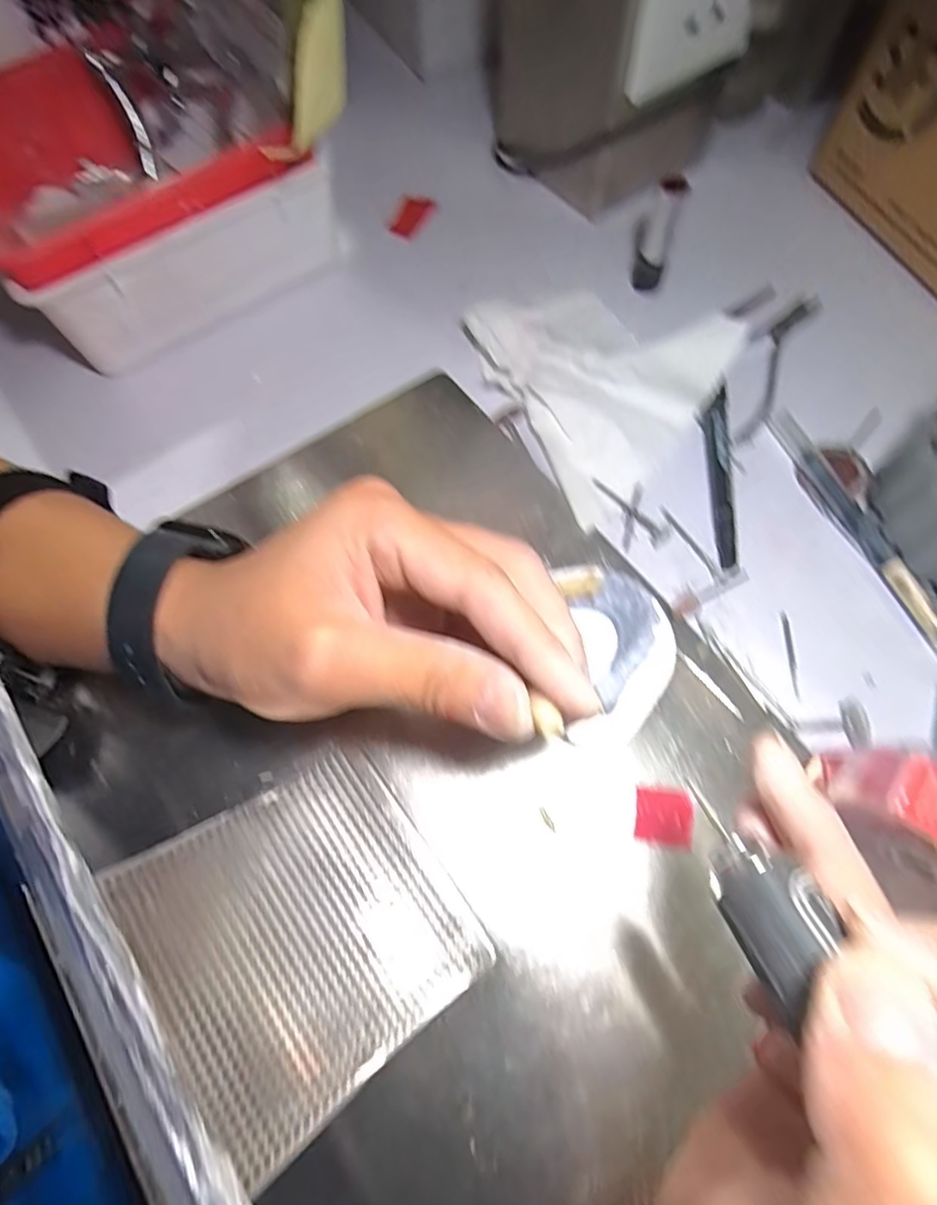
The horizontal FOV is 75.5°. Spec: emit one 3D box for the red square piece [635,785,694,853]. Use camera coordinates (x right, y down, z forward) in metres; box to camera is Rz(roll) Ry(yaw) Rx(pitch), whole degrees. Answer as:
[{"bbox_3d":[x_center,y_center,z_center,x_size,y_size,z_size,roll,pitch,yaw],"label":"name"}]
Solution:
[{"bbox_3d":[0.078,0.085,0.240,0.022,0.004,0.022,8,66,5],"label":"red square piece"}]

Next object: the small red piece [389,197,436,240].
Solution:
[{"bbox_3d":[-0.037,-0.250,0.393,0.020,0.007,0.033,22,68,10],"label":"small red piece"}]

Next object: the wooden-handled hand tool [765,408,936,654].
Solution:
[{"bbox_3d":[0.188,-0.039,0.291,0.016,0.011,0.146,-18,67,-7],"label":"wooden-handled hand tool"}]

